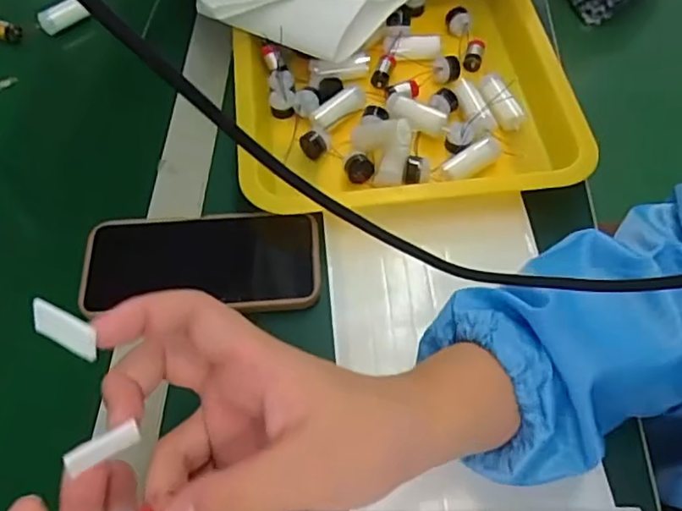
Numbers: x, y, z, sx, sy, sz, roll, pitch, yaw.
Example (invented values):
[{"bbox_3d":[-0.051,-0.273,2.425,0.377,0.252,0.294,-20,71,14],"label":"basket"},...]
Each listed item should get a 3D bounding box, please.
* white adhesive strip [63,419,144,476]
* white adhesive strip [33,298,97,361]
[{"bbox_3d":[-0.095,0.077,0.249,0.030,0.009,0.004,-19,13,-35],"label":"white adhesive strip"},{"bbox_3d":[-0.110,0.030,0.247,0.030,0.017,0.004,23,30,12],"label":"white adhesive strip"}]

